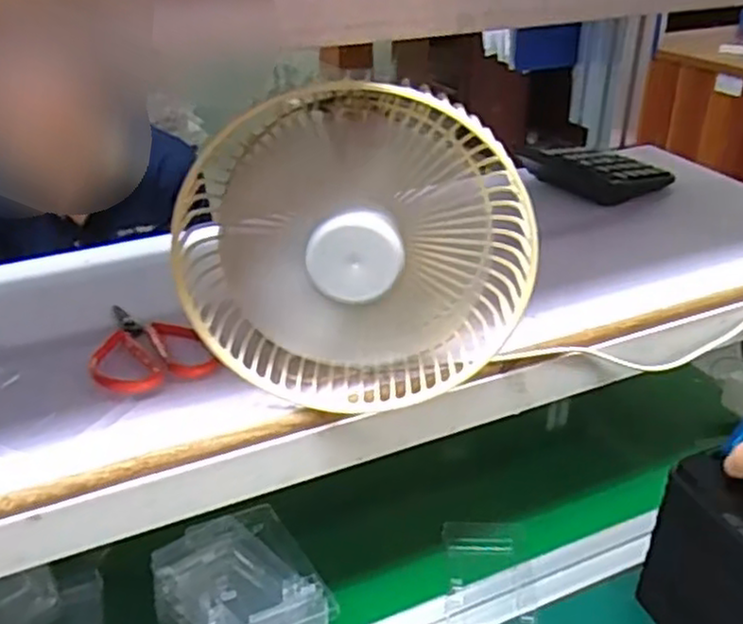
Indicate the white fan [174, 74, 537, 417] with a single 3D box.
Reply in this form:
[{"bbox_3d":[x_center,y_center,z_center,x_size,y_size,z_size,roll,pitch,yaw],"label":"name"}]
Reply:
[{"bbox_3d":[-0.008,-0.030,0.428,0.198,0.180,0.057,0,30,2],"label":"white fan"}]

